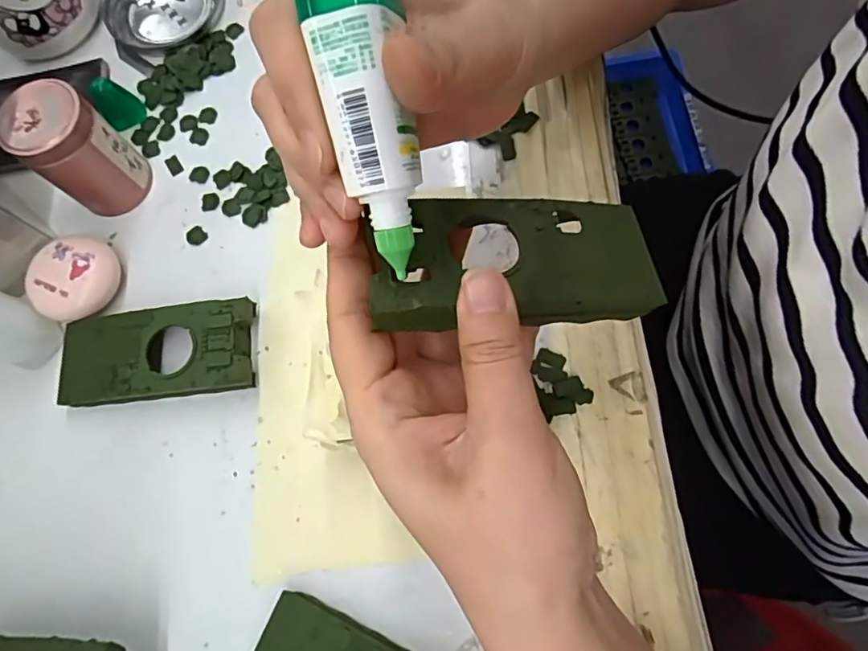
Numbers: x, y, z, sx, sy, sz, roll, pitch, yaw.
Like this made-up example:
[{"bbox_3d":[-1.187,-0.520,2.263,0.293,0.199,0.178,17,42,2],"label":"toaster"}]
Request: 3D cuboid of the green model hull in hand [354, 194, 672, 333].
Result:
[{"bbox_3d":[0.029,-0.023,0.198,0.102,0.017,0.049,-4,70,-12],"label":"green model hull in hand"}]

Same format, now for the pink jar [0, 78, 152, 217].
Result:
[{"bbox_3d":[-0.195,-0.093,0.301,0.041,0.063,0.043,-2,73,6],"label":"pink jar"}]

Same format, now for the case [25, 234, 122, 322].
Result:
[{"bbox_3d":[-0.197,-0.027,0.302,0.044,0.018,0.045,-2,73,6],"label":"case"}]

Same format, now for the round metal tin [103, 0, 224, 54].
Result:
[{"bbox_3d":[-0.181,-0.214,0.371,0.076,0.014,0.078,-2,73,6],"label":"round metal tin"}]

